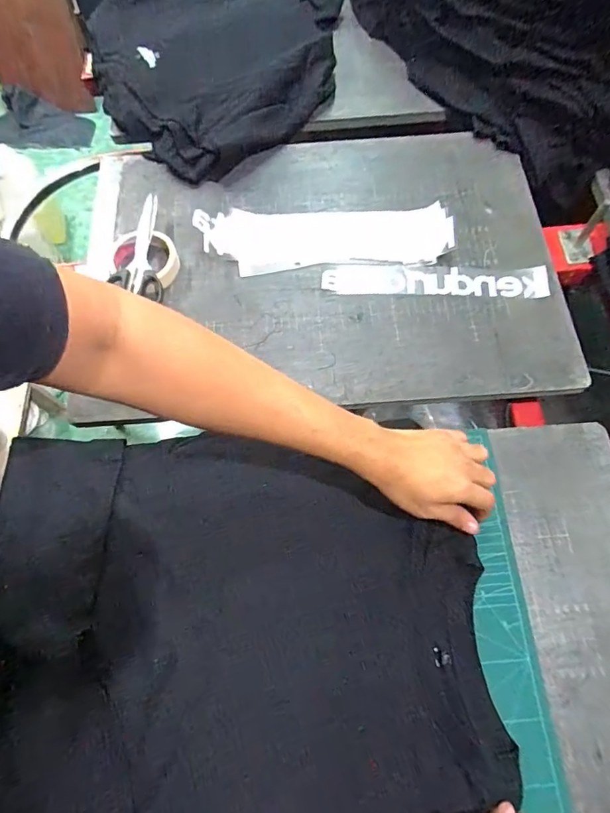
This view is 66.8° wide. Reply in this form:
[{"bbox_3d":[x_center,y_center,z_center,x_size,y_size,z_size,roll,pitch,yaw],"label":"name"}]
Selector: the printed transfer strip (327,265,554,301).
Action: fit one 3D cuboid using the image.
[{"bbox_3d":[0.175,-0.170,0.627,0.296,0.008,0.046,2,74,2],"label":"printed transfer strip"}]

